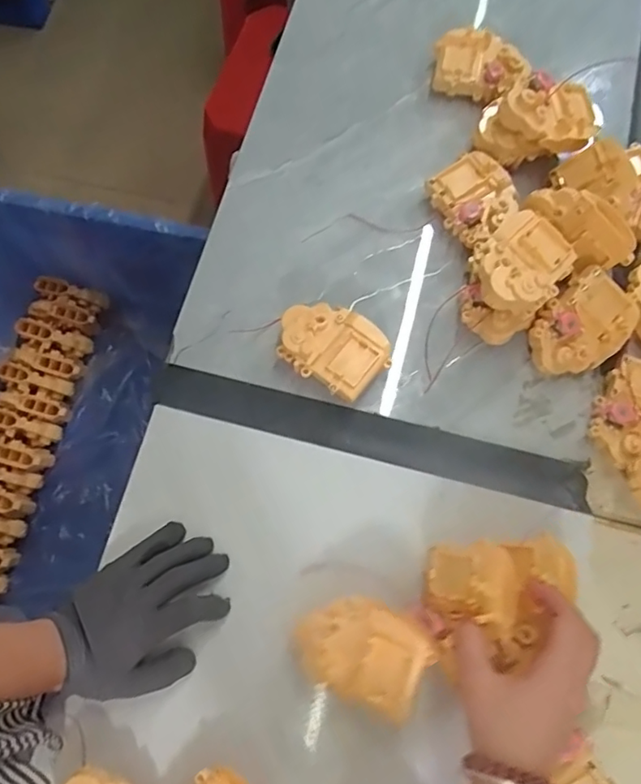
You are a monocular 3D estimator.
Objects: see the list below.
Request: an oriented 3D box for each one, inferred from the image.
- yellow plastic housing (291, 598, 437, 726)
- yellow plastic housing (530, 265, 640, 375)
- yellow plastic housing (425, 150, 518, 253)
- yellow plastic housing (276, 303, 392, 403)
[{"bbox_3d":[0.033,0.194,0.422,0.098,0.029,0.073,23,92,13],"label":"yellow plastic housing"},{"bbox_3d":[0.235,-0.059,0.501,0.073,0.033,0.099,40,86,-8],"label":"yellow plastic housing"},{"bbox_3d":[0.152,-0.190,0.548,0.076,0.036,0.089,-30,76,-8],"label":"yellow plastic housing"},{"bbox_3d":[0.011,-0.038,0.507,0.097,0.039,0.068,31,76,9],"label":"yellow plastic housing"}]

